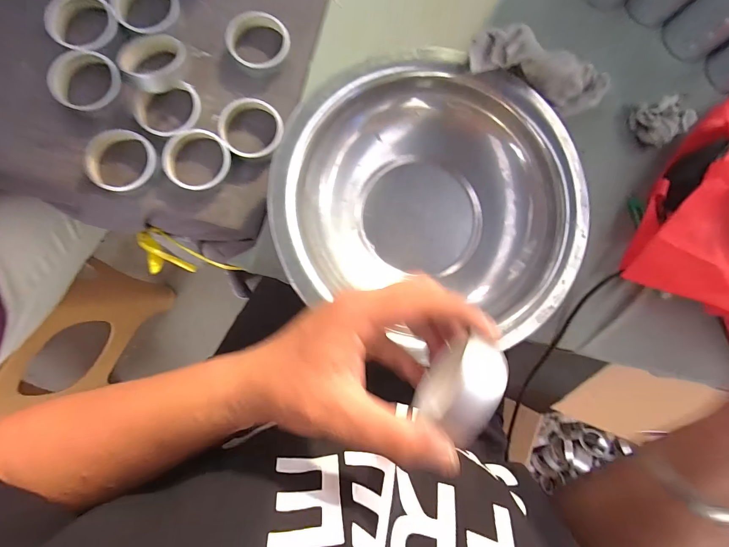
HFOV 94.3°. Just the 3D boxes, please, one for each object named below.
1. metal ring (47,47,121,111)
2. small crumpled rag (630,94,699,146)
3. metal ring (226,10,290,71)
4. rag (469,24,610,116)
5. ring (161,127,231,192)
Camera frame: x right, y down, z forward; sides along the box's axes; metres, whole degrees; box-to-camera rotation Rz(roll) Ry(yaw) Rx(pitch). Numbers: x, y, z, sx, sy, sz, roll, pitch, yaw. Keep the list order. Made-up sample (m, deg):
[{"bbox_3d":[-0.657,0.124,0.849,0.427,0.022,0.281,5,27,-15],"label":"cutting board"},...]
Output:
[{"bbox_3d":[-0.297,-0.204,0.360,0.064,0.019,0.066,1,84,-6],"label":"metal ring"},{"bbox_3d":[0.355,-0.184,0.407,0.036,0.041,0.053,-40,89,-8],"label":"small crumpled rag"},{"bbox_3d":[-0.118,-0.258,0.378,0.067,0.020,0.057,2,84,-6],"label":"metal ring"},{"bbox_3d":[0.192,-0.215,0.355,0.175,0.040,0.050,6,83,-24],"label":"rag"},{"bbox_3d":[-0.180,-0.122,0.363,0.066,0.017,0.064,1,84,-6],"label":"ring"}]

